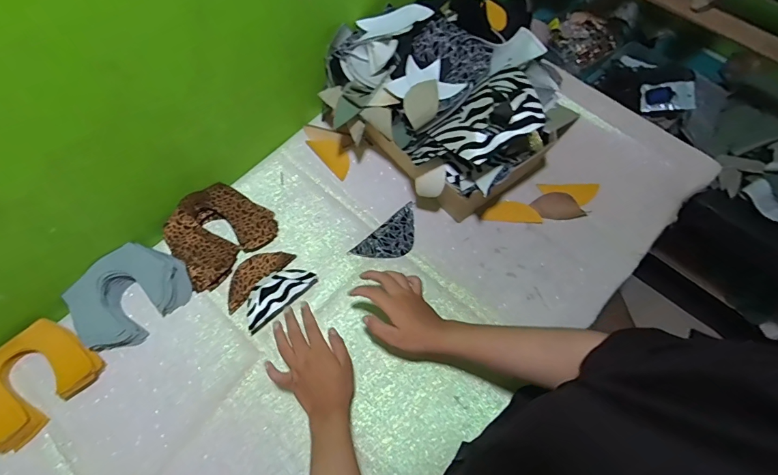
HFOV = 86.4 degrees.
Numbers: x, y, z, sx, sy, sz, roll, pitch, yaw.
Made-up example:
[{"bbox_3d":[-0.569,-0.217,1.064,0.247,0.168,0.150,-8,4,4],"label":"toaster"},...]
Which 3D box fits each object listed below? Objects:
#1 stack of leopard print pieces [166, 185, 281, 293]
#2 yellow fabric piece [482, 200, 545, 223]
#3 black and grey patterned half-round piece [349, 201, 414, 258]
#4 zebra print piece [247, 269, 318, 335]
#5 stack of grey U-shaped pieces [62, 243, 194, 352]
[{"bbox_3d":[-0.285,-0.012,0.691,0.159,0.046,0.137,-42,71,-17],"label":"stack of leopard print pieces"},{"bbox_3d":[0.214,-0.045,0.723,0.099,0.008,0.039,5,65,3],"label":"yellow fabric piece"},{"bbox_3d":[0.008,0.002,0.704,0.130,0.004,0.065,-40,74,-18],"label":"black and grey patterned half-round piece"},{"bbox_3d":[-0.175,0.089,0.649,0.121,0.038,0.056,-38,70,-16],"label":"zebra print piece"},{"bbox_3d":[-0.400,0.088,0.639,0.167,0.054,0.123,-41,71,-17],"label":"stack of grey U-shaped pieces"}]

